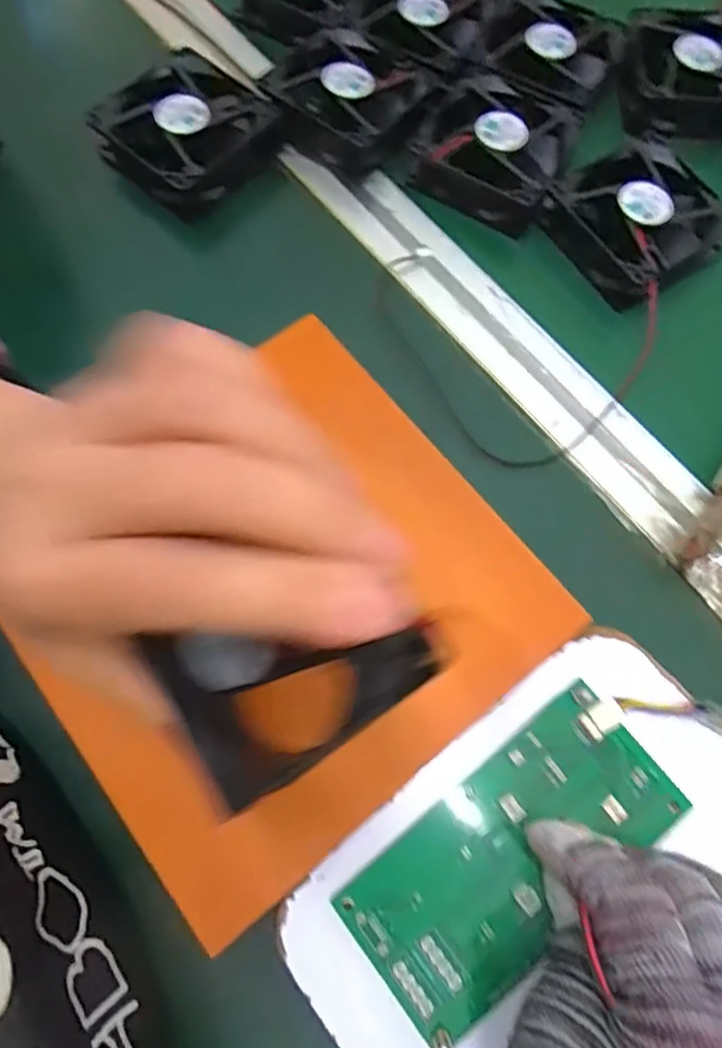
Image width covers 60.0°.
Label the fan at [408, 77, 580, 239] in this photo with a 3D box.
[{"bbox_3d":[0.080,-0.221,0.374,0.085,0.030,0.088,32,71,8],"label":"fan"}]

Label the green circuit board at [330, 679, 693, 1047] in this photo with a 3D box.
[{"bbox_3d":[0.061,0.129,0.245,0.134,0.009,0.064,-39,76,-11],"label":"green circuit board"}]

